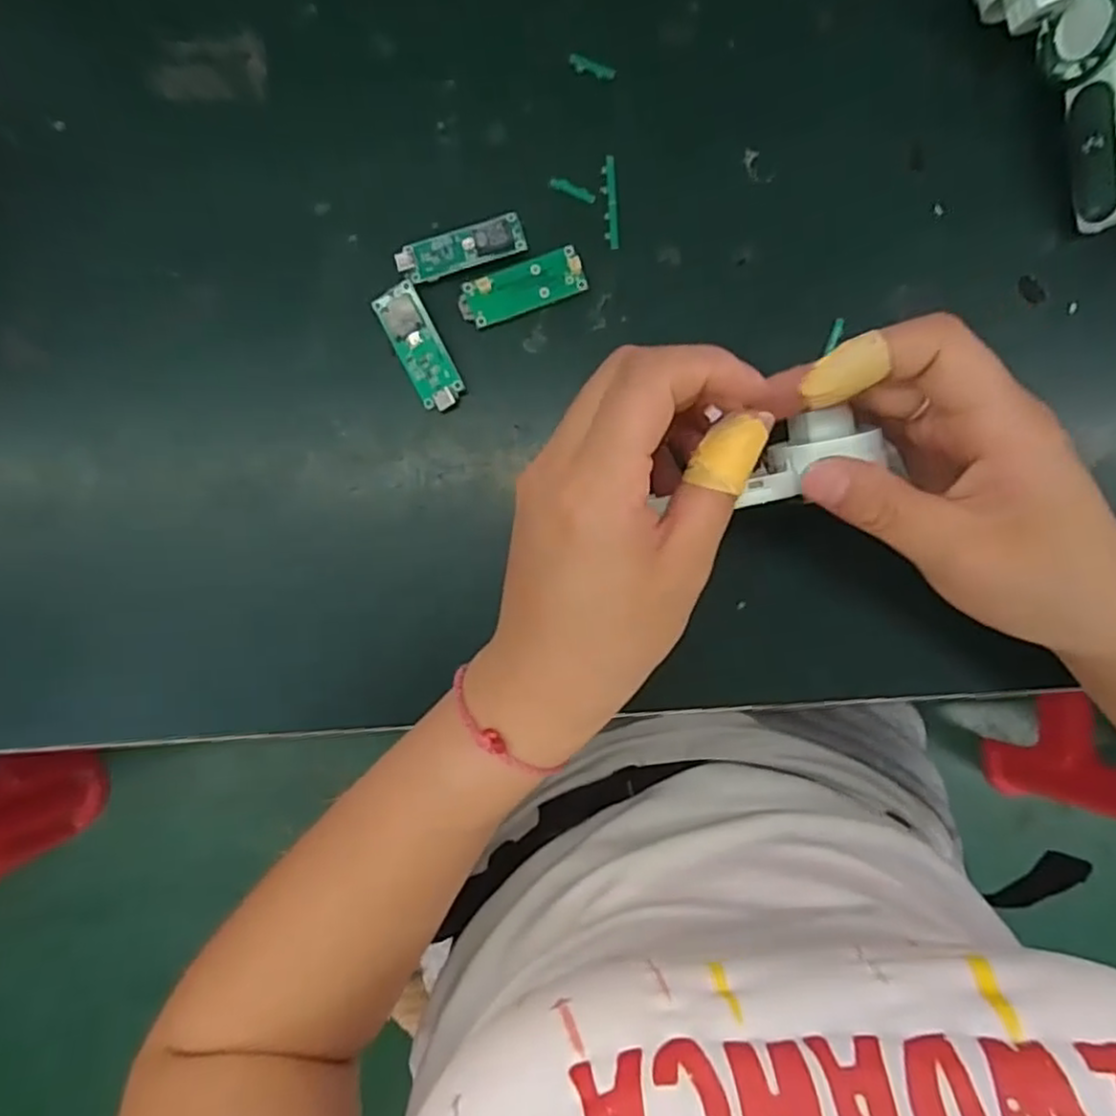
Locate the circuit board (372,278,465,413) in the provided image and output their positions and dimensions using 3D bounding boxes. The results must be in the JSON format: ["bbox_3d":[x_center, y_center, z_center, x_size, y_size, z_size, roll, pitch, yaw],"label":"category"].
[{"bbox_3d":[-0.055,-0.083,0.284,0.018,0.008,0.050,-27,92,-1],"label":"circuit board"}]

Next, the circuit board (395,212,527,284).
[{"bbox_3d":[-0.038,-0.123,0.284,0.050,0.007,0.018,-18,92,-2],"label":"circuit board"}]

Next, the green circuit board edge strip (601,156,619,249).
[{"bbox_3d":[0.021,-0.144,0.287,0.005,0.004,0.037,-3,91,-2],"label":"green circuit board edge strip"}]

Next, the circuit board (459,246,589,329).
[{"bbox_3d":[-0.014,-0.109,0.285,0.050,0.004,0.019,-21,92,-2],"label":"circuit board"}]

